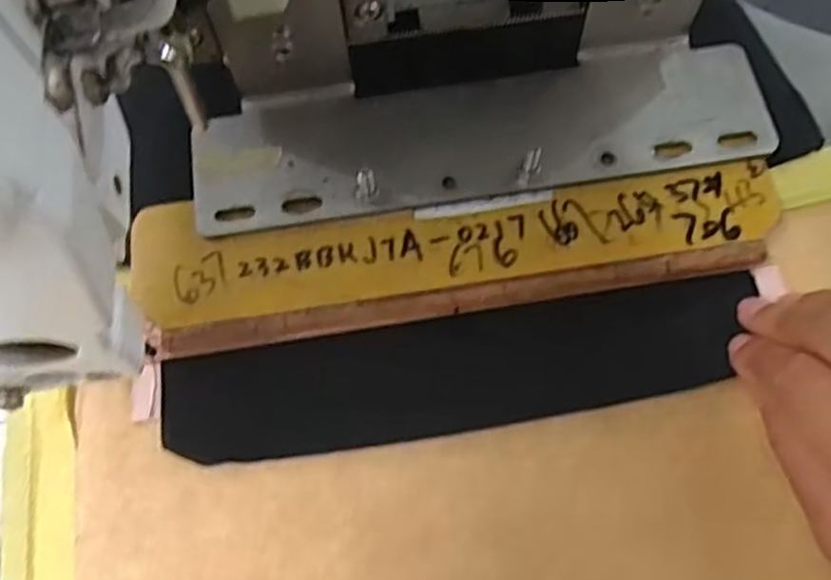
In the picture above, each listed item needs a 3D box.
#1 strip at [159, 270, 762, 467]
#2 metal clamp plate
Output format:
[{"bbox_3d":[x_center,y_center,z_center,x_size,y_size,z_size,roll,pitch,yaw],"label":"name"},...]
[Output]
[{"bbox_3d":[0.016,0.030,0.267,0.204,0.011,0.039,-9,79,-2],"label":"strip"},{"bbox_3d":[0.025,-0.061,0.288,0.214,0.009,0.053,-8,70,-4],"label":"metal clamp plate"}]

